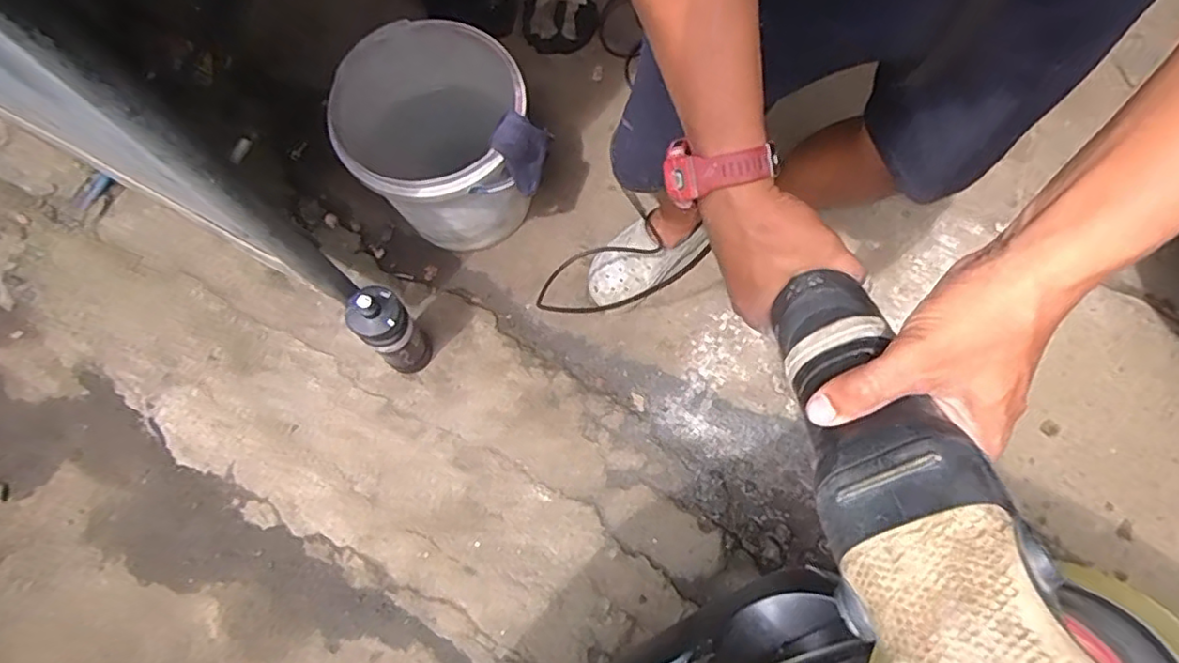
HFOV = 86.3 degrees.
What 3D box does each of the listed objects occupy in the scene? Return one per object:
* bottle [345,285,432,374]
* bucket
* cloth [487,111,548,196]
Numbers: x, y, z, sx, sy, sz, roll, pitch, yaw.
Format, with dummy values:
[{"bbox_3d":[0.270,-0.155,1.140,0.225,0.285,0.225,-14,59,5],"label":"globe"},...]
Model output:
[{"bbox_3d":[-0.323,0.004,1.036,0.077,0.285,0.075,0,73,-1],"label":"bottle"},{"bbox_3d":[-0.257,-0.317,1.092,0.287,0.286,0.313,0,74,0],"label":"bucket"},{"bbox_3d":[-0.104,-0.278,0.988,0.030,0.133,0.095,27,89,35],"label":"cloth"}]

